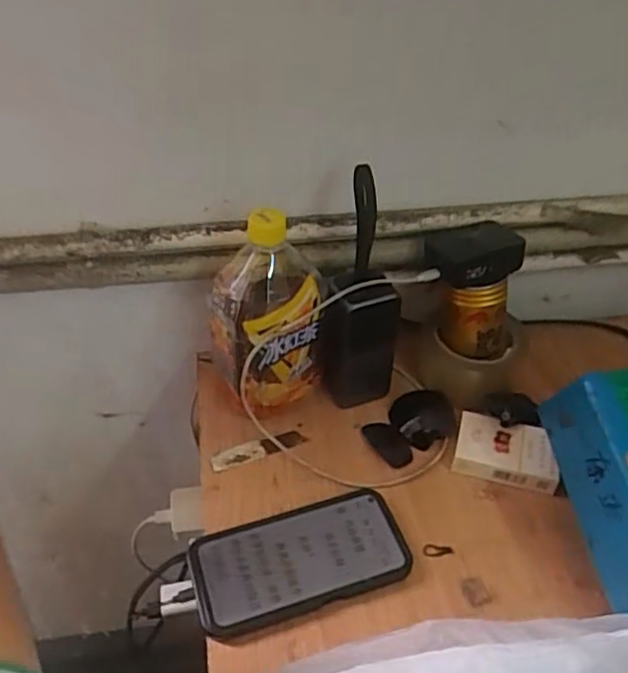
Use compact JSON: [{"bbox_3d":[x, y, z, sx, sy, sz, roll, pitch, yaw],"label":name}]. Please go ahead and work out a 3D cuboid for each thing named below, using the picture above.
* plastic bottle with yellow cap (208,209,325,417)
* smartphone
[{"bbox_3d":[-0.040,-0.019,0.594,0.090,0.204,0.103,-1,42,-3],"label":"plastic bottle with yellow cap"},{"bbox_3d":[-0.010,0.174,0.525,0.163,0.014,0.081,-12,44,-15],"label":"smartphone"}]

